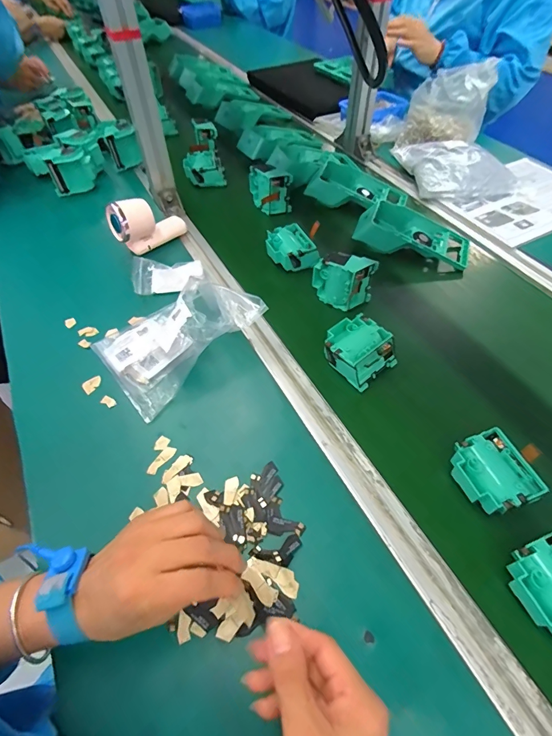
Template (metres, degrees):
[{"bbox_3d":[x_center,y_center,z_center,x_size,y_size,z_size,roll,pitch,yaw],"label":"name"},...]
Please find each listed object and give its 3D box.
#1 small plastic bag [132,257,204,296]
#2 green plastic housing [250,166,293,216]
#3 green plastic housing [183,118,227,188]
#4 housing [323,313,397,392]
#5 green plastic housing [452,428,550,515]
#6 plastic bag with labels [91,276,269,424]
[{"bbox_3d":[-0.166,-0.145,0.601,0.102,0.022,0.068,-11,54,-7],"label":"small plastic bag"},{"bbox_3d":[-0.010,-0.333,0.723,0.064,0.075,0.060,-17,51,-8],"label":"green plastic housing"},{"bbox_3d":[-0.151,-0.451,0.818,0.081,0.052,0.155,-4,75,-1],"label":"green plastic housing"},{"bbox_3d":[0.105,-0.025,0.499,0.077,0.037,0.081,-35,60,-22],"label":"housing"},{"bbox_3d":[0.217,0.109,0.394,0.069,0.032,0.073,-19,55,-13],"label":"green plastic housing"},{"bbox_3d":[-0.130,-0.051,0.503,0.189,0.071,0.141,-36,60,-23],"label":"plastic bag with labels"}]

